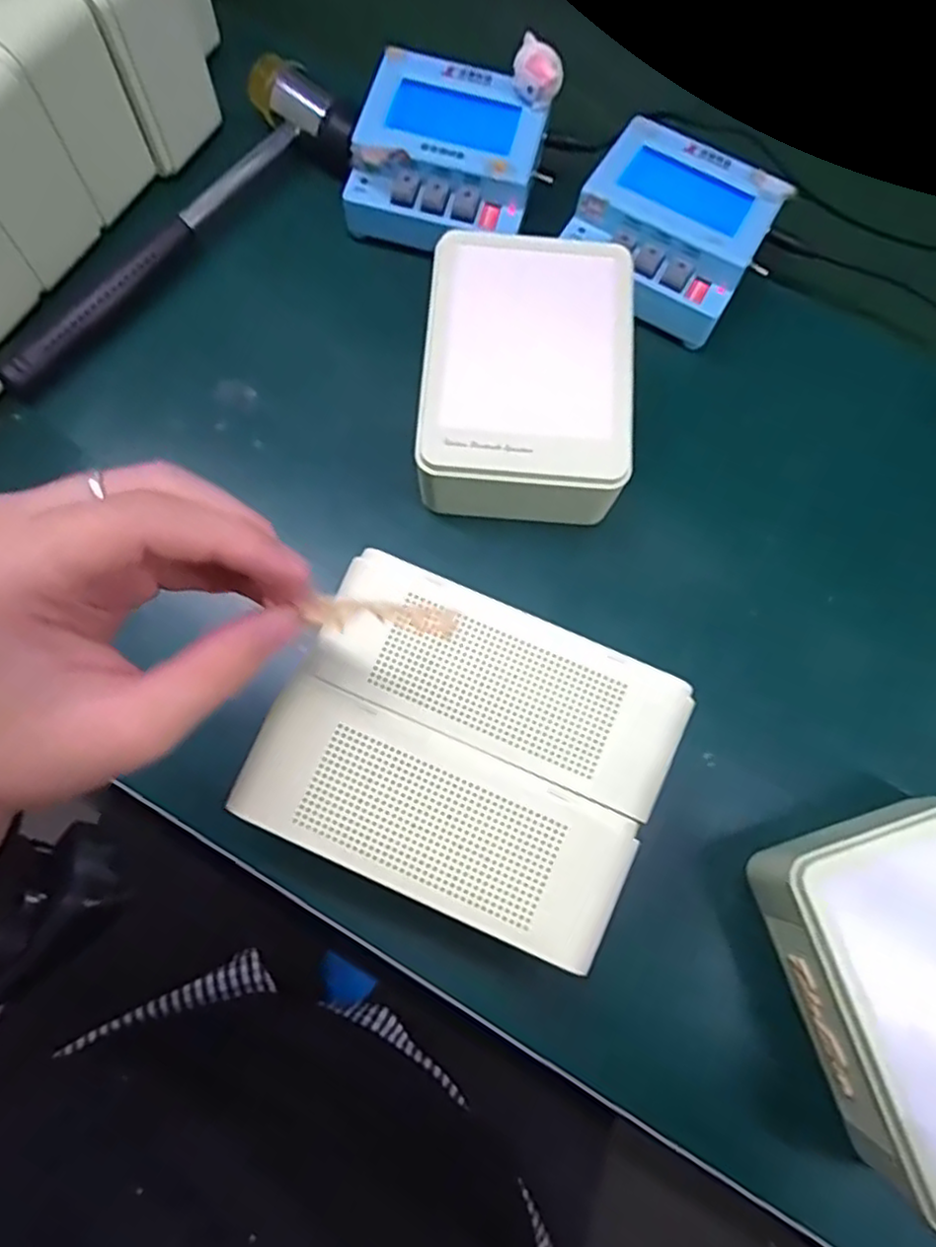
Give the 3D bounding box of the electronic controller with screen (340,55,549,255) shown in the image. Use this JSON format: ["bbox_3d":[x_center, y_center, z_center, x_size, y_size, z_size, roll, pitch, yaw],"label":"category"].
[{"bbox_3d":[-0.012,-0.270,0.412,0.100,0.044,0.101,14,73,1],"label":"electronic controller with screen"}]

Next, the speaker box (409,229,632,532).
[{"bbox_3d":[0.028,-0.125,0.374,0.108,0.059,0.151,3,73,-2],"label":"speaker box"}]

